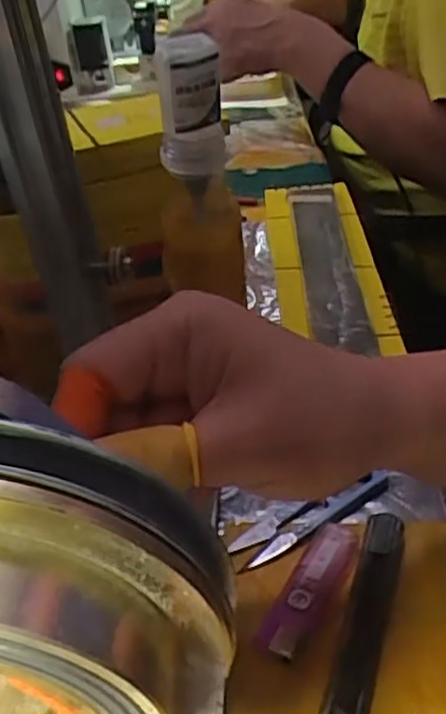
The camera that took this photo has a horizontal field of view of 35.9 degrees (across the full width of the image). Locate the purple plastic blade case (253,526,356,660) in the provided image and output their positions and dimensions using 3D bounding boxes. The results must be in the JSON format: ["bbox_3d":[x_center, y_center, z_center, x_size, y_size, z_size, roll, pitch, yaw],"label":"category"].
[{"bbox_3d":[0.043,0.110,0.332,0.022,0.007,0.080,15,42,25],"label":"purple plastic blade case"}]

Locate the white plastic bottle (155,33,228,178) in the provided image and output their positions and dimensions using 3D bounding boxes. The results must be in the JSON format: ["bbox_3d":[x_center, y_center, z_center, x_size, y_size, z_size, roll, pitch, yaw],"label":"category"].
[{"bbox_3d":[-0.019,-0.143,0.396,0.037,0.073,0.029,-3,38,4],"label":"white plastic bottle"}]

